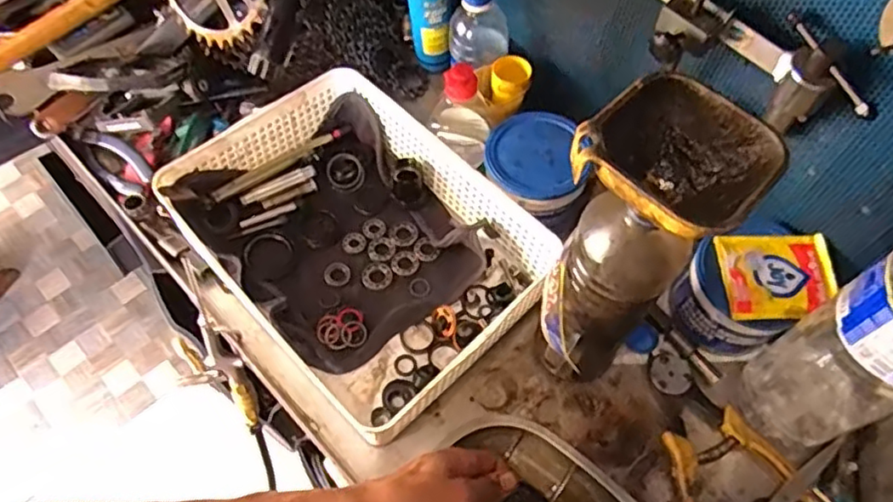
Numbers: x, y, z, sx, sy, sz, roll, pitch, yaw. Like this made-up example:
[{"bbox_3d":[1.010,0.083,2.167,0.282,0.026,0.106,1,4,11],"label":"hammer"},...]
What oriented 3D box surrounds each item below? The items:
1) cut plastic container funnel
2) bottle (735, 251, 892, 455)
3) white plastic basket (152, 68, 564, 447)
[{"bbox_3d":[0.129,-0.046,0.366,0.095,0.053,0.090,-40,69,-21],"label":"cut plastic container funnel"},{"bbox_3d":[0.321,0.064,0.467,0.106,0.305,0.086,-33,66,-18],"label":"bottle"},{"bbox_3d":[-0.079,-0.011,0.629,0.326,0.080,0.253,40,67,19],"label":"white plastic basket"}]

